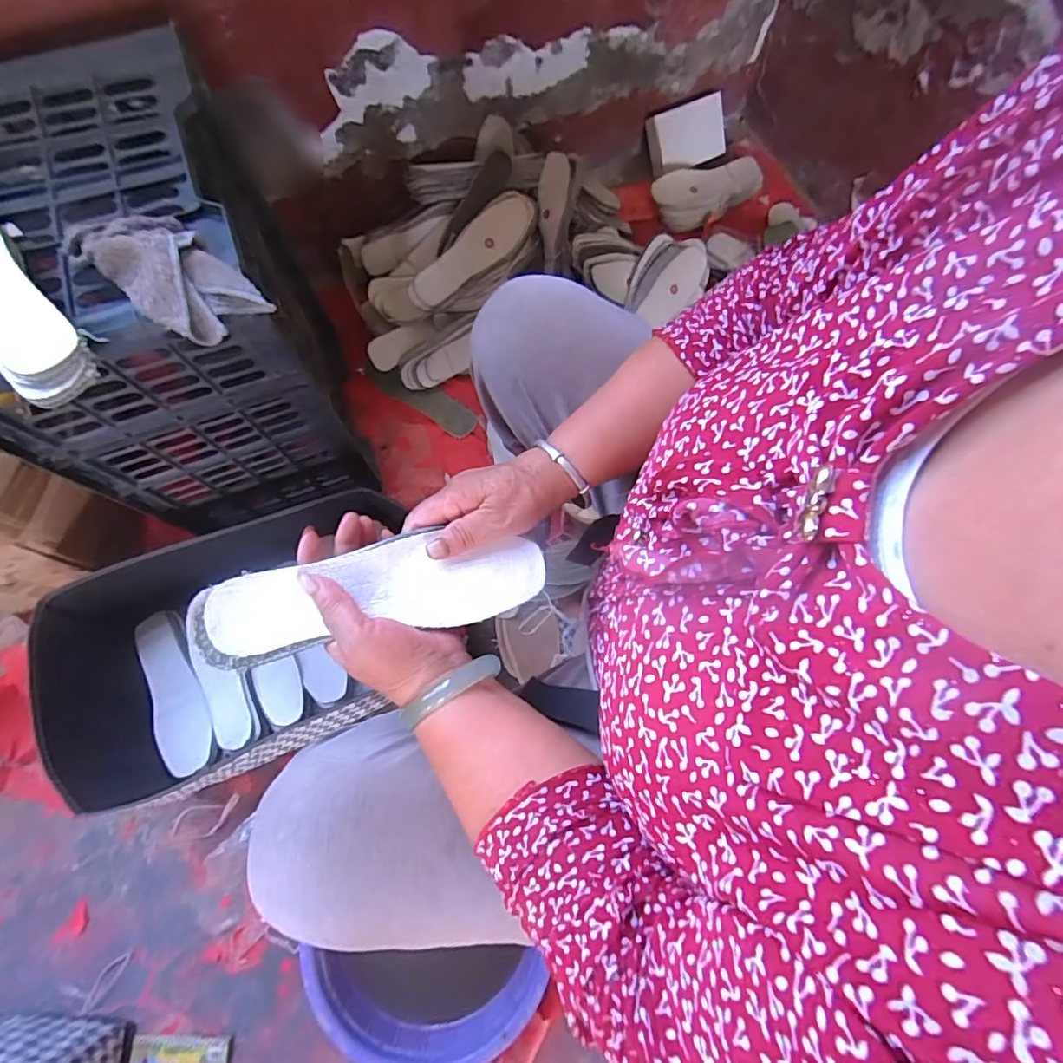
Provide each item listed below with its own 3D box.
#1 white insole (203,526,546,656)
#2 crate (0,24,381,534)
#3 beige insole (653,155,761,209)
[{"bbox_3d":[-0.100,0.038,0.356,0.214,0.020,0.061,-7,72,-14],"label":"white insole"},{"bbox_3d":[-0.416,-0.216,0.632,0.286,0.423,0.355,-23,75,-7],"label":"crate"},{"bbox_3d":[0.353,-0.683,1.026,0.238,0.015,0.082,-15,97,-9],"label":"beige insole"}]

